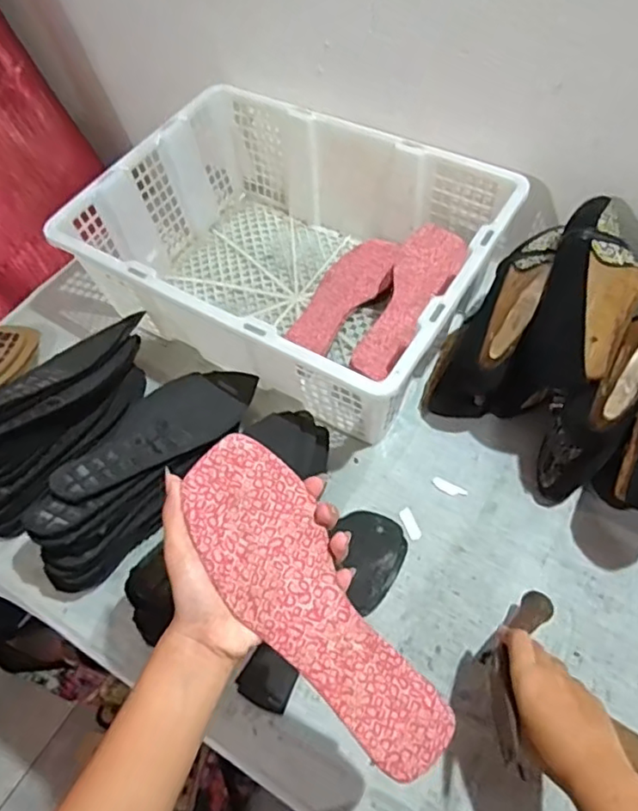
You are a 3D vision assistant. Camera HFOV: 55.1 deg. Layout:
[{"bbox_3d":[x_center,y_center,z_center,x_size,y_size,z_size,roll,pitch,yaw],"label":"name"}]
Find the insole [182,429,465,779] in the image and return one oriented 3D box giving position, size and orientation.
[{"bbox_3d":[-0.005,0.128,0.398,0.075,0.006,0.234,-35,82,-17],"label":"insole"}]

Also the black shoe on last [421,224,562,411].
[{"bbox_3d":[0.209,-0.105,0.716,0.082,0.154,0.248,22,61,18],"label":"black shoe on last"}]

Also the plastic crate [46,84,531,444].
[{"bbox_3d":[-0.037,-0.191,0.783,0.475,0.170,0.348,26,62,20],"label":"plastic crate"}]

